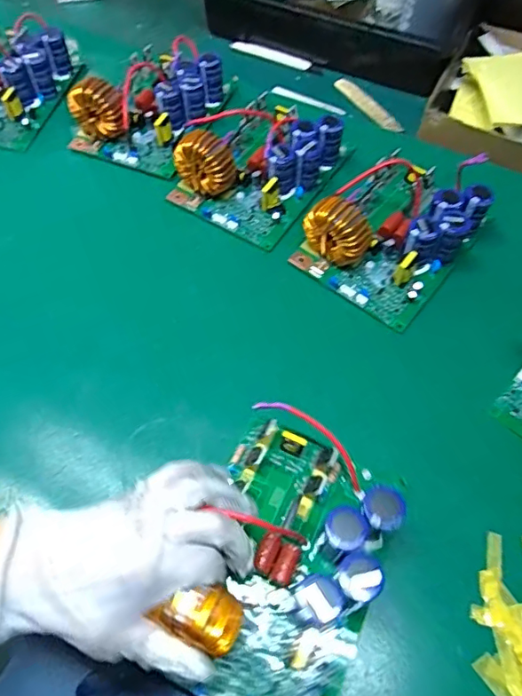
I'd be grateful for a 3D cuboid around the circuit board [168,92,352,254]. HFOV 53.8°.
[{"bbox_3d":[0.000,-0.216,0.577,0.141,0.077,0.188,27,63,14],"label":"circuit board"}]

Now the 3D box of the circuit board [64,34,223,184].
[{"bbox_3d":[-0.133,-0.306,0.625,0.141,0.066,0.191,22,62,11],"label":"circuit board"}]

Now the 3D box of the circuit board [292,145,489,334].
[{"bbox_3d":[0.139,-0.128,0.527,0.133,0.076,0.186,35,65,17],"label":"circuit board"}]

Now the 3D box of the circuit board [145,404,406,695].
[{"bbox_3d":[0.018,0.146,0.367,0.141,0.085,0.202,24,60,15],"label":"circuit board"}]

